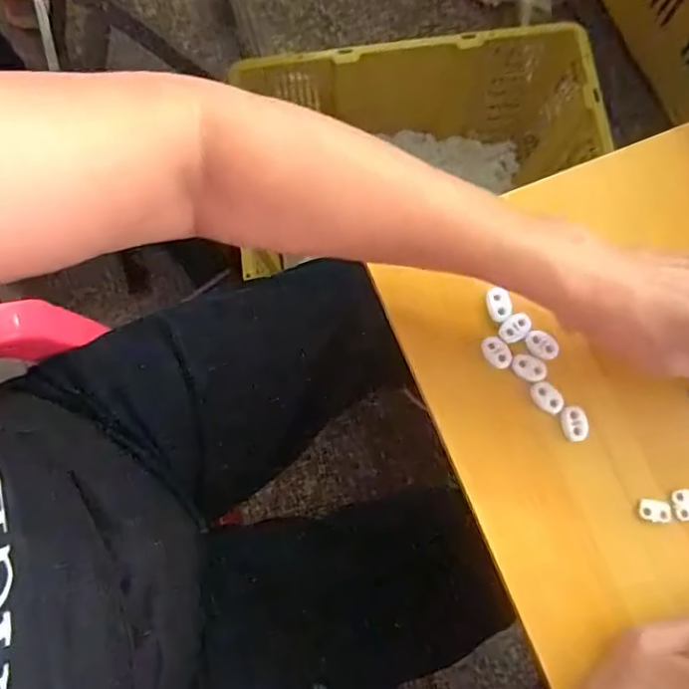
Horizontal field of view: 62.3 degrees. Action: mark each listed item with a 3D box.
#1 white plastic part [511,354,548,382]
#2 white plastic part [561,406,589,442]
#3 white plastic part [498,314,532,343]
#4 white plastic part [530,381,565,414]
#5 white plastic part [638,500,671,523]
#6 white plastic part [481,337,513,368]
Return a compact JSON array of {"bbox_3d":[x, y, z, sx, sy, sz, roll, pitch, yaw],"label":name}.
[{"bbox_3d":[0.121,0.015,0.372,0.022,0.004,0.015,33,81,6],"label":"white plastic part"},{"bbox_3d":[0.148,0.051,0.366,0.015,0.006,0.021,-14,80,-3],"label":"white plastic part"},{"bbox_3d":[0.113,-0.011,0.377,0.022,0.004,0.015,-41,82,-7],"label":"white plastic part"},{"bbox_3d":[0.131,0.034,0.368,0.016,0.004,0.023,-40,82,-7],"label":"white plastic part"},{"bbox_3d":[0.196,0.105,0.359,0.019,0.005,0.013,6,79,1],"label":"white plastic part"},{"bbox_3d":[0.100,0.005,0.375,0.013,0.005,0.023,-40,82,-7],"label":"white plastic part"}]

